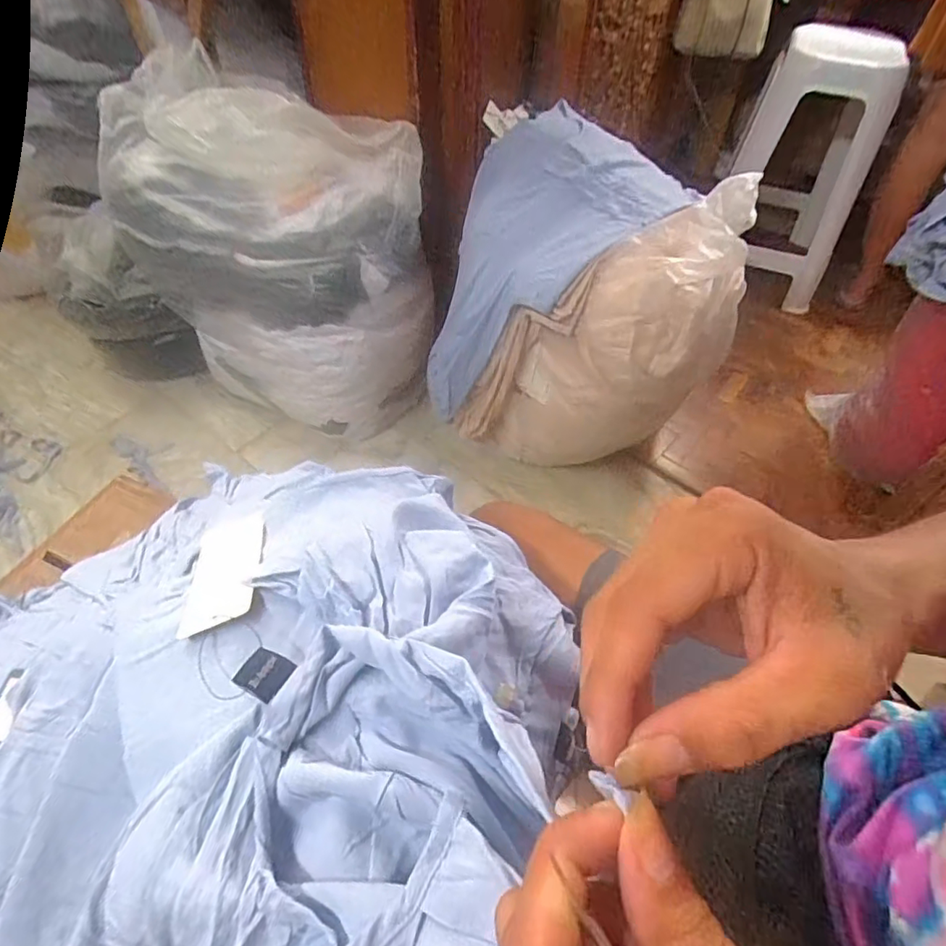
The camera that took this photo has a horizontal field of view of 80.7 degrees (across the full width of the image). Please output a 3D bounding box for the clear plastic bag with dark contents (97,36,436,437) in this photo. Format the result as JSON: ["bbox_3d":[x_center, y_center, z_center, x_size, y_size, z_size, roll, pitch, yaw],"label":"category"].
[{"bbox_3d":[-0.382,-0.428,1.160,0.557,0.594,0.307,16,53,10],"label":"clear plastic bag with dark contents"}]

